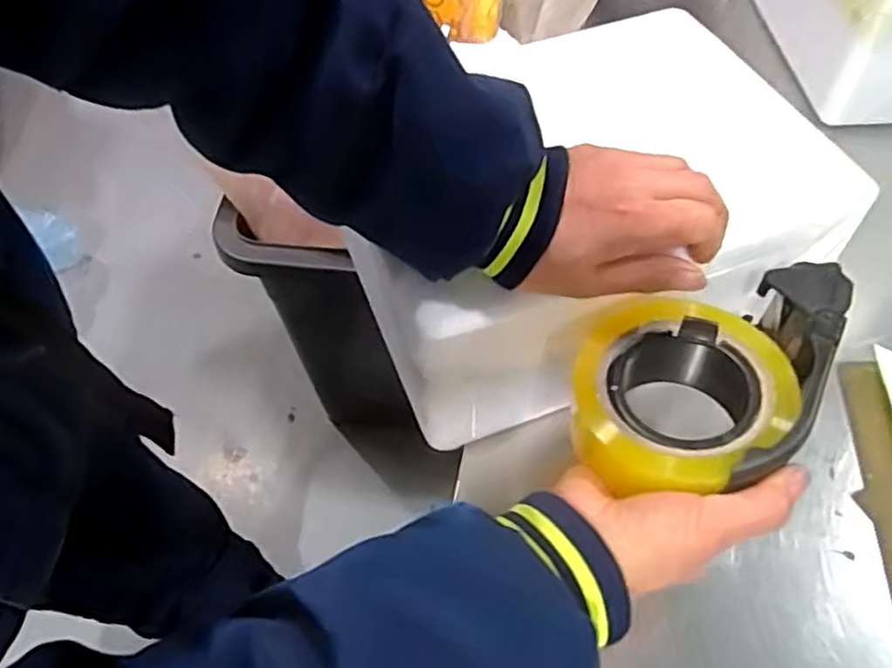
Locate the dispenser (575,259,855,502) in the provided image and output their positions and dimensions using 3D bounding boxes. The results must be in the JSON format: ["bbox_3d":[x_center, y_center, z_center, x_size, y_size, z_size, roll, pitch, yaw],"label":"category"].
[{"bbox_3d":[0.138,0.023,0.368,0.105,0.052,0.162,30,61,24],"label":"dispenser"}]

